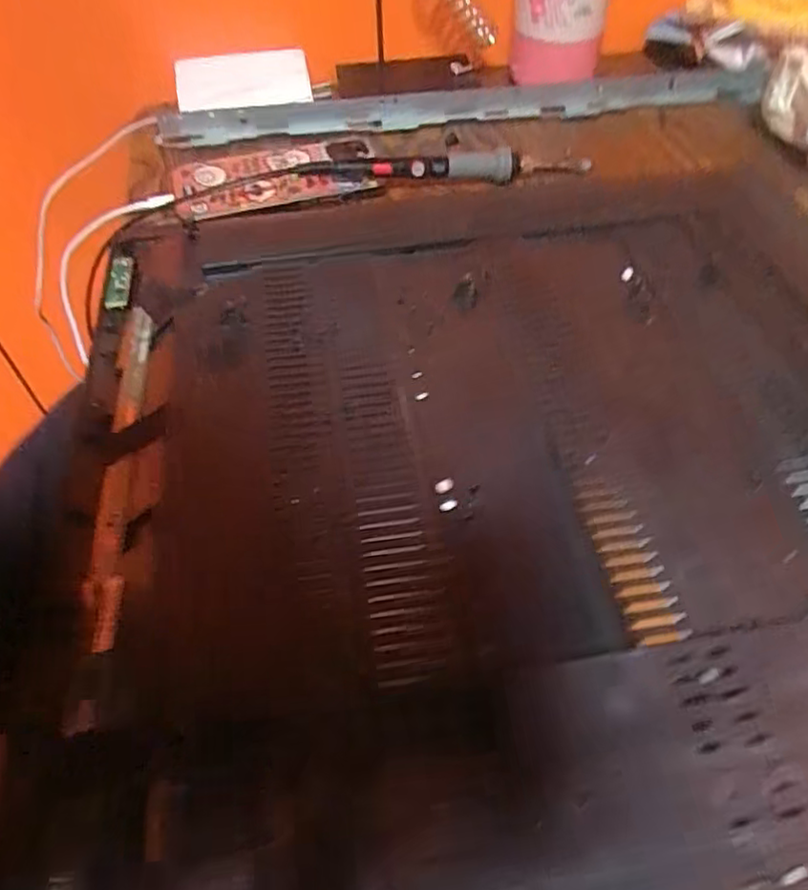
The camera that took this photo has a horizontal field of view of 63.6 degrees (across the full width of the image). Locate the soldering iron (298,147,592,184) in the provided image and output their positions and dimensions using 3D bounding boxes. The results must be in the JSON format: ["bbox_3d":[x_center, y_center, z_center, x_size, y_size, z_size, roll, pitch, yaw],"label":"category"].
[{"bbox_3d":[0.030,-0.191,0.447,0.196,0.021,0.028,-4,51,-2],"label":"soldering iron"}]

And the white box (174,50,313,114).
[{"bbox_3d":[-0.127,-0.286,0.514,0.103,0.030,0.049,-4,51,-2],"label":"white box"}]

